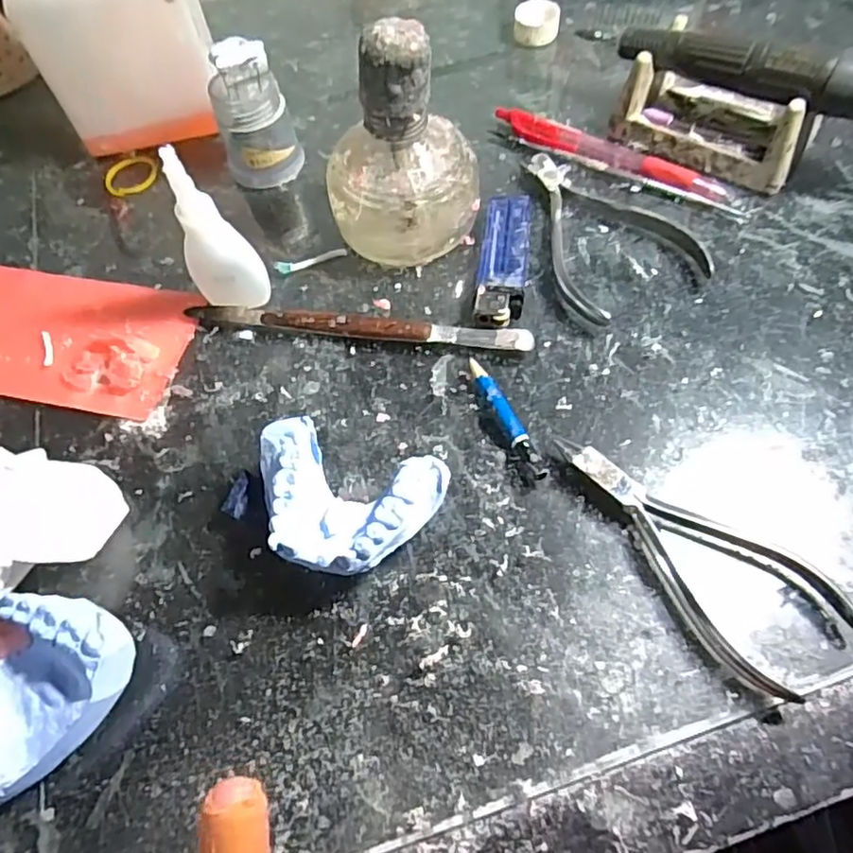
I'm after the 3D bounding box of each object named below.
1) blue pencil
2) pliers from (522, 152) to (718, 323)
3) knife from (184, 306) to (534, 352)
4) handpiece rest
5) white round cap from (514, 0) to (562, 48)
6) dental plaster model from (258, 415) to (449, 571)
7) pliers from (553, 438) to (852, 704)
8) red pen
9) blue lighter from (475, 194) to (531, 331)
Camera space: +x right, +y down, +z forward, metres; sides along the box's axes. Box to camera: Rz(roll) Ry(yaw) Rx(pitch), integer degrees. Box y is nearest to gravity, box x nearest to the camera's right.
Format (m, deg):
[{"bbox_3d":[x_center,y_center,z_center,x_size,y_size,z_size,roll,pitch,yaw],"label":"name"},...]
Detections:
[{"bbox_3d":[0.035,-0.004,0.275,0.008,0.008,0.065,-24,63,-8],"label":"blue pencil"},{"bbox_3d":[0.086,-0.107,0.325,0.074,0.012,0.117,-24,63,-9],"label":"pliers"},{"bbox_3d":[-0.035,-0.048,0.304,0.169,0.010,0.011,6,62,7],"label":"knife"},{"bbox_3d":[0.163,-0.177,0.341,0.099,0.043,0.061,31,68,19],"label":"handpiece rest"},{"bbox_3d":[0.074,-0.270,0.417,0.029,0.018,0.029,-2,62,3],"label":"white round cap"},{"bbox_3d":[-0.034,0.032,0.248,0.074,0.031,0.055,14,64,11],"label":"dental plaster model"},{"bbox_3d":[0.097,0.048,0.240,0.121,0.011,0.048,39,71,22],"label":"pliers"},{"bbox_3d":[0.100,-0.153,0.349,0.138,0.012,0.014,31,68,19],"label":"red pen"},{"bbox_3d":[0.039,-0.085,0.316,0.023,0.013,0.080,4,62,7],"label":"blue lighter"}]

